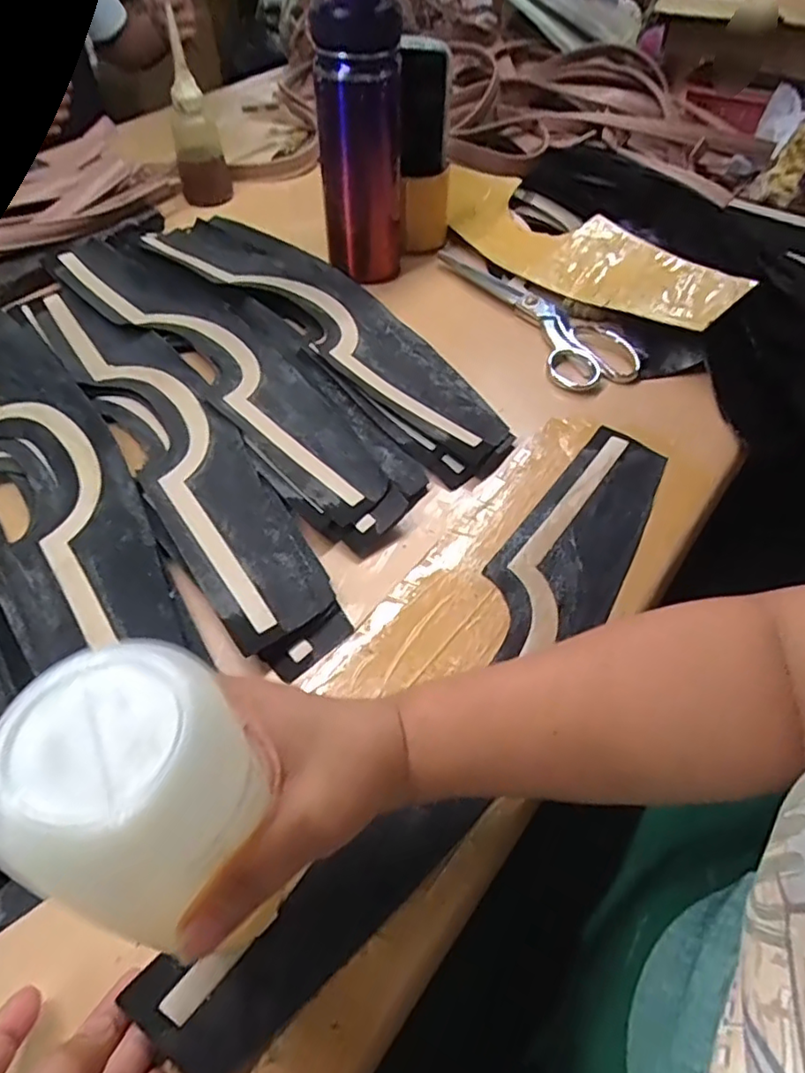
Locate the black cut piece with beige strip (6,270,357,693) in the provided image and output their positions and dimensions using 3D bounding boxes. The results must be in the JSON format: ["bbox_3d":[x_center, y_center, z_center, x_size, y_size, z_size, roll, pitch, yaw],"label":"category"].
[{"bbox_3d":[-0.185,-0.086,0.467,0.083,0.008,0.457,-31,60,-20],"label":"black cut piece with beige strip"}]

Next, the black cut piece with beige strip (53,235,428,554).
[{"bbox_3d":[-0.151,-0.157,0.519,0.102,0.010,0.460,-36,62,-23],"label":"black cut piece with beige strip"}]

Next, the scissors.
[{"bbox_3d":[0.125,-0.210,0.568,0.075,0.015,0.232,-21,58,-15],"label":"scissors"}]

